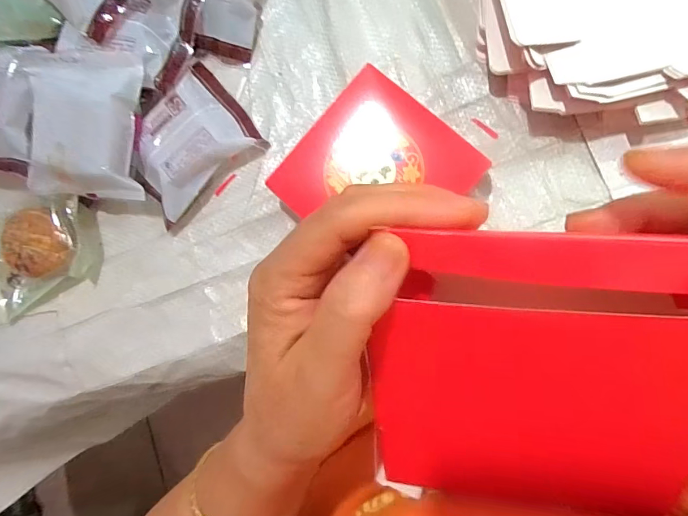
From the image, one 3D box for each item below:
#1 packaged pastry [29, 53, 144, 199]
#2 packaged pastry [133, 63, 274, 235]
[{"bbox_3d":[-0.231,-0.117,0.379,0.104,0.039,0.120,7,88,9],"label":"packaged pastry"},{"bbox_3d":[-0.147,-0.106,0.397,0.118,0.034,0.096,-42,81,4],"label":"packaged pastry"}]

